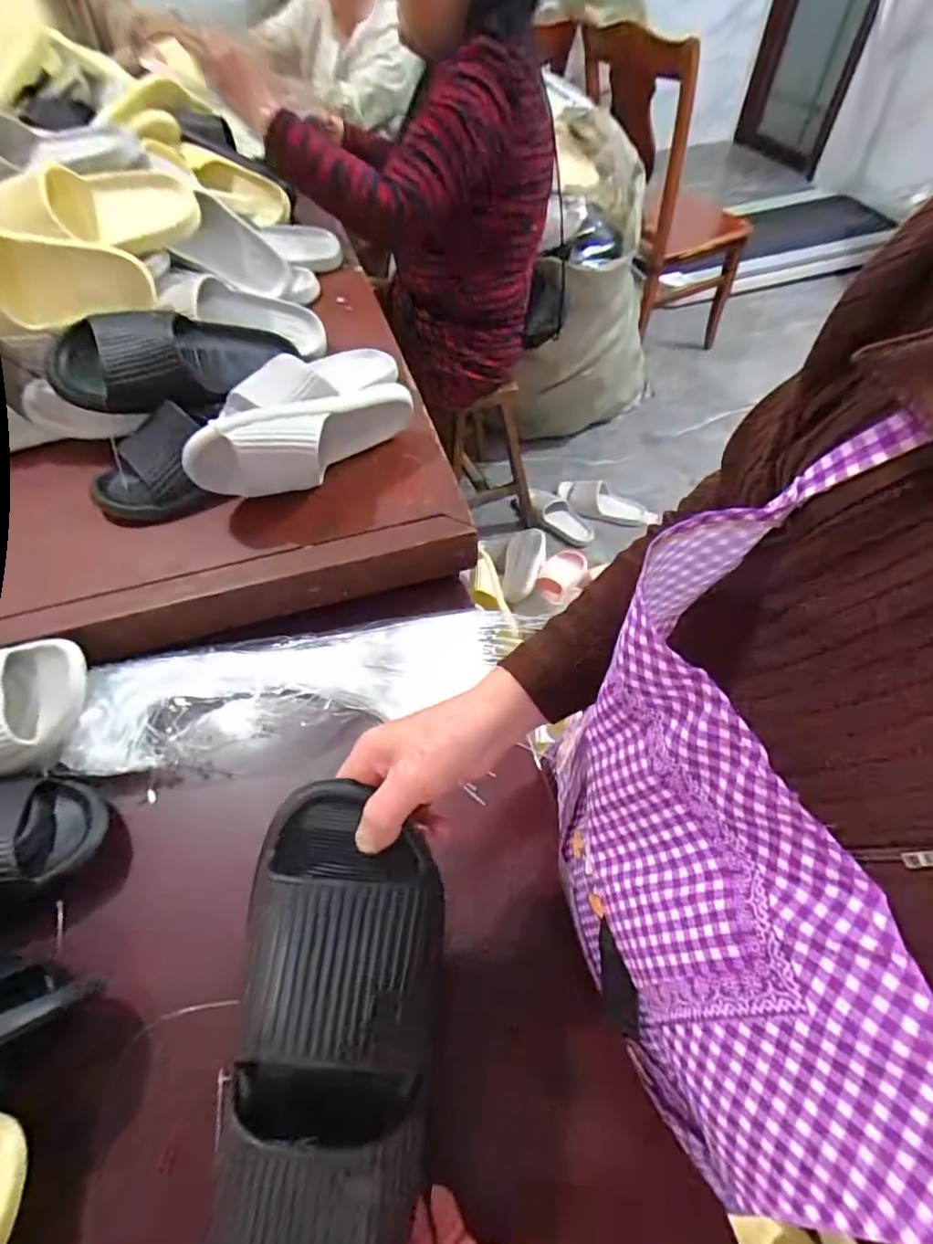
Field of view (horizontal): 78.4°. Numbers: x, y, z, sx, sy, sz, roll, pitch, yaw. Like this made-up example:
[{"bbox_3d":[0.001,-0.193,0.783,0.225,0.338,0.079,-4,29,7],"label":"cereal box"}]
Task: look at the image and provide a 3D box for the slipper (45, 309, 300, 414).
[{"bbox_3d":[-0.322,-0.303,0.659,0.271,0.094,0.079,-26,57,-32],"label":"slipper"}]

